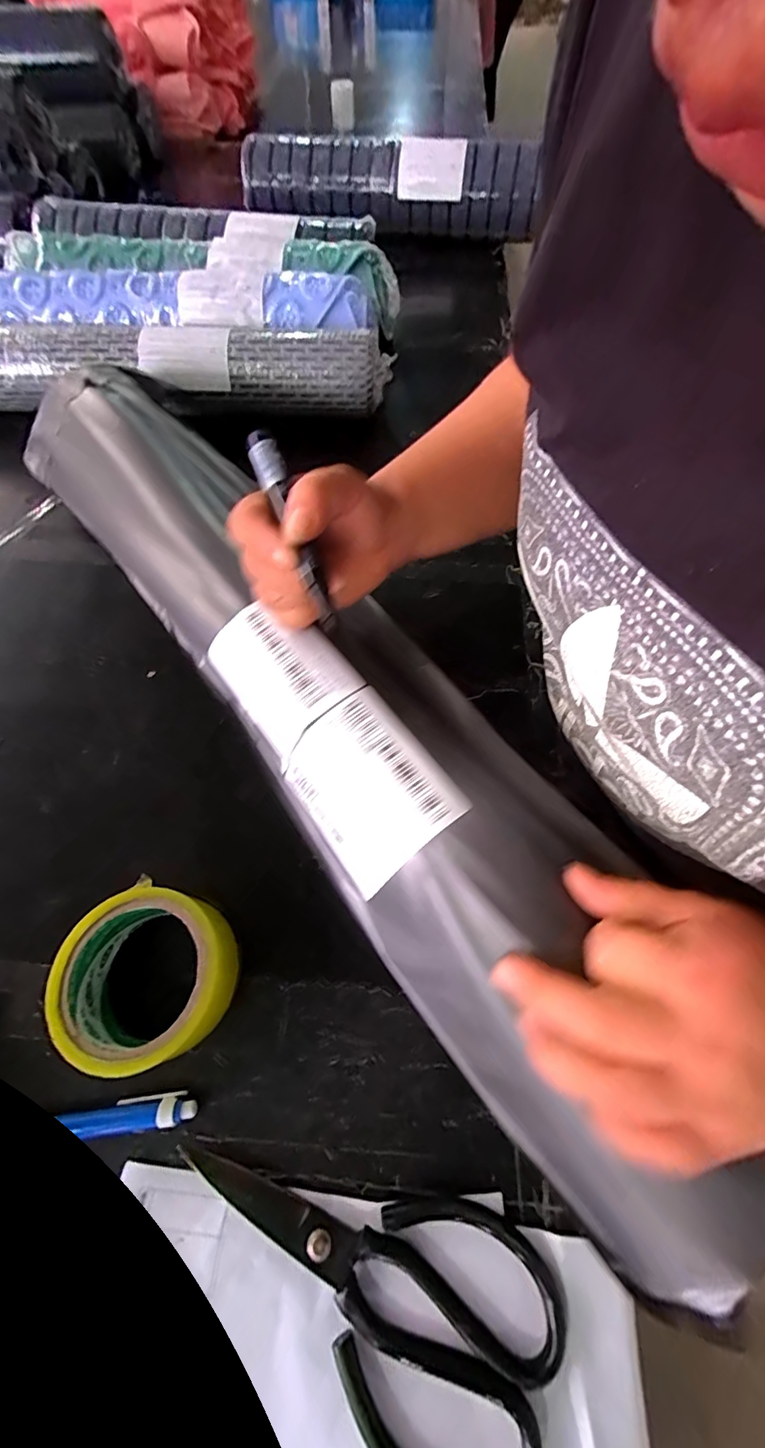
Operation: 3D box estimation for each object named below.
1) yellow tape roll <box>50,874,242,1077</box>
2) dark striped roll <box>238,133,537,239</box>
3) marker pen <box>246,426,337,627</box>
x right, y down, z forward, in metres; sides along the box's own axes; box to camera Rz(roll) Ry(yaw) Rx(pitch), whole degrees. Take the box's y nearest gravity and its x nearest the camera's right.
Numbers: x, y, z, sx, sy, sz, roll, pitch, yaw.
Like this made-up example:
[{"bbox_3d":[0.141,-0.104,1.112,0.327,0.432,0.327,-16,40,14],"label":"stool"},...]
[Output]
[{"bbox_3d":[-0.143,0.155,0.298,0.098,0.048,0.095,-1,64,2],"label":"yellow tape roll"},{"bbox_3d":[0.015,-0.849,0.759,0.473,0.105,0.063,9,63,5],"label":"dark striped roll"},{"bbox_3d":[-0.050,-0.112,0.266,0.017,0.011,0.132,-21,77,-8],"label":"marker pen"}]

